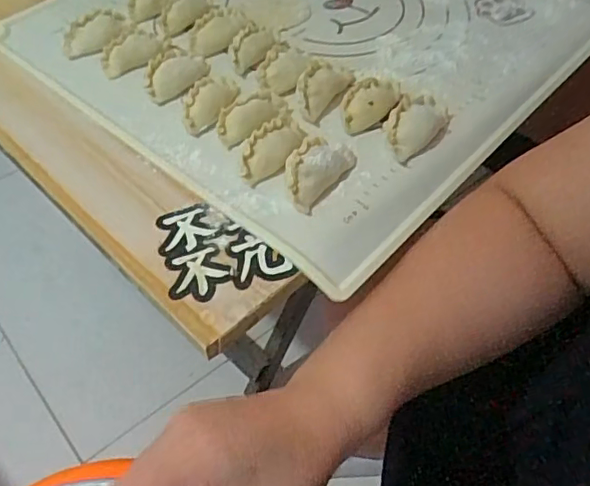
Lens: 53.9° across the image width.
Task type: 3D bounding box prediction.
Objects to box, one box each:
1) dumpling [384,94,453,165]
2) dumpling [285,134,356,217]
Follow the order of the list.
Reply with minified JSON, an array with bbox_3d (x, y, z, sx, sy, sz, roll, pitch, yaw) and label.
[{"bbox_3d":[0.084,-0.082,0.401,0.033,0.020,0.060,25,55,17],"label":"dumpling"},{"bbox_3d":[0.013,-0.049,0.375,0.029,0.021,0.060,31,57,21],"label":"dumpling"}]

